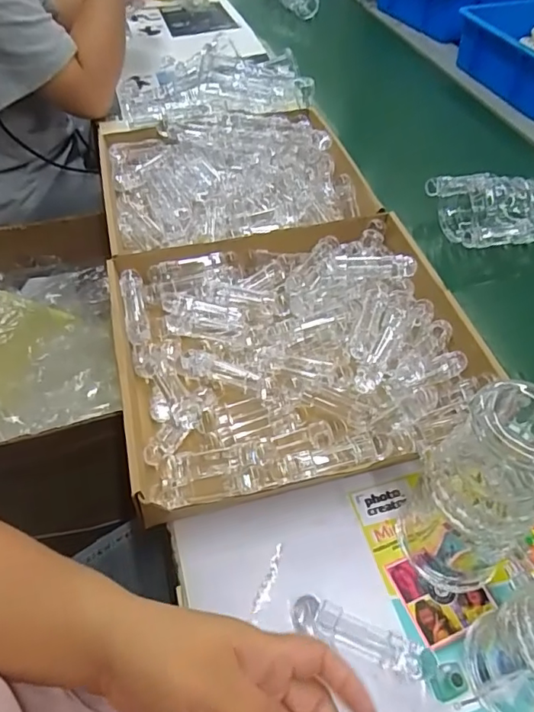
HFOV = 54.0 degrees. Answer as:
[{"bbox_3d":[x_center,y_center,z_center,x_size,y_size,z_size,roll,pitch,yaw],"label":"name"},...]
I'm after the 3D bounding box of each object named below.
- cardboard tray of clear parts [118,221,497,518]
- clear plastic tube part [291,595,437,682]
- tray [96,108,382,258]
[{"bbox_3d":[0.024,-0.012,0.491,0.318,0.046,0.287,-11,51,-9],"label":"cardboard tray of clear parts"},{"bbox_3d":[0.064,0.192,0.357,0.096,0.019,0.022,16,52,13],"label":"clear plastic tube part"},{"bbox_3d":[-0.050,-0.227,0.657,0.309,0.065,0.272,-15,52,-12],"label":"tray"}]

